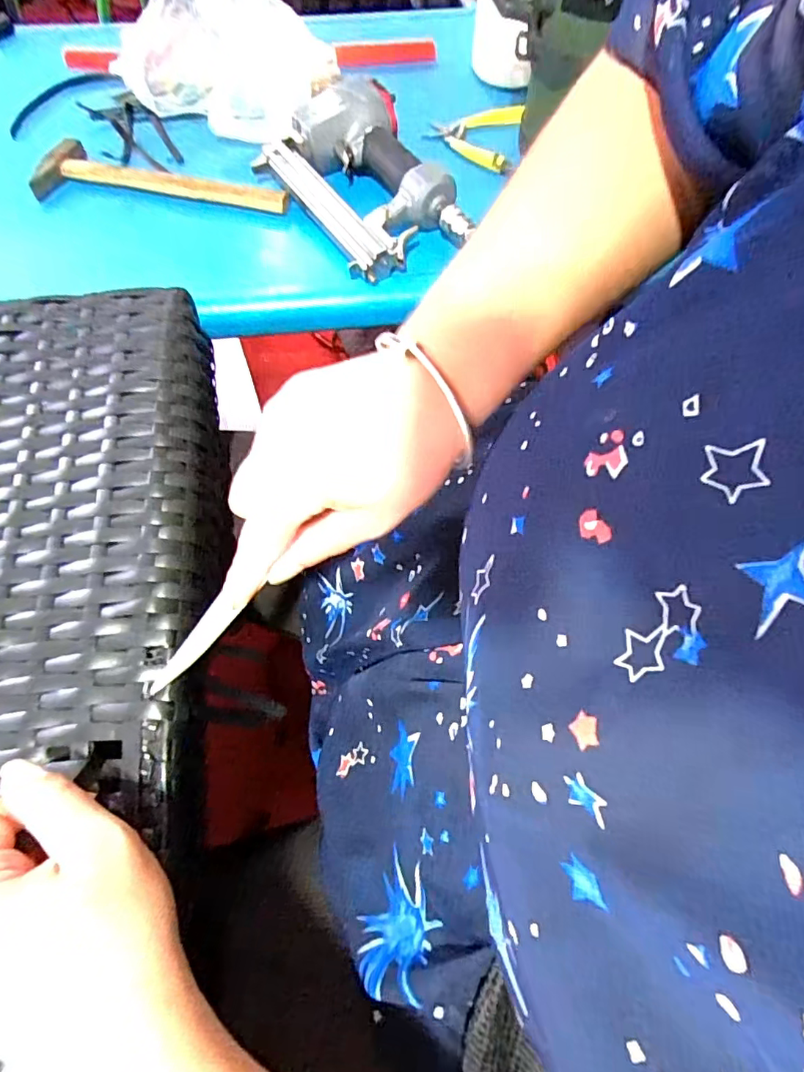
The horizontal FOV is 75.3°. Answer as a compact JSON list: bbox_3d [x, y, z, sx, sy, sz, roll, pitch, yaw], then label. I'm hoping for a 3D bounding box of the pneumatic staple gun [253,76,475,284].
[{"bbox_3d":[-0.046,-0.368,0.542,0.151,0.062,0.248,-23,66,-13],"label":"pneumatic staple gun"}]

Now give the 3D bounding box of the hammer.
[{"bbox_3d":[-0.258,-0.390,0.567,0.275,0.025,0.086,6,63,2],"label":"hammer"}]

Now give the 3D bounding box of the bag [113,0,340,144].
[{"bbox_3d":[-0.207,-0.562,0.599,0.261,0.106,0.198,-7,63,-5],"label":"bag"}]

